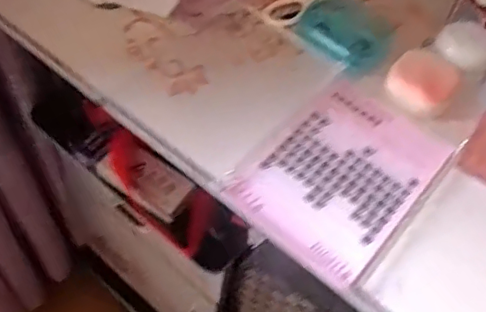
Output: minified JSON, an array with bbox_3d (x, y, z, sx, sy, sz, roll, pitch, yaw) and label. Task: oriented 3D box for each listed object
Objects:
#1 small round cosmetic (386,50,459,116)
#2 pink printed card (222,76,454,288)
[{"bbox_3d":[0.130,-0.054,0.412,0.045,0.021,0.041,2,56,-3],"label":"small round cosmetic"},{"bbox_3d":[0.069,0.009,0.386,0.097,0.005,0.133,36,60,18],"label":"pink printed card"}]

